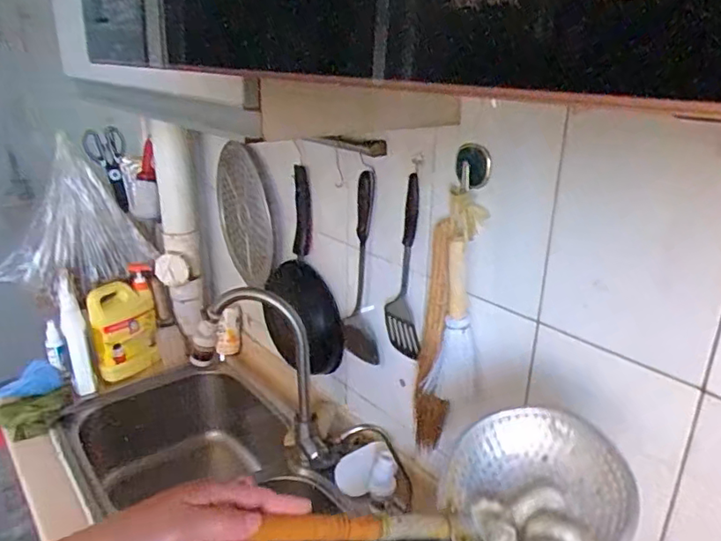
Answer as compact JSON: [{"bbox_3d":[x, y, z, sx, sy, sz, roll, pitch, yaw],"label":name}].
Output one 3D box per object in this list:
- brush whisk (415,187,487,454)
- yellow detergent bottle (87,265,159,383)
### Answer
[{"bbox_3d":[0.128,0.086,0.828,0.085,0.397,0.072,4,22,10],"label":"brush whisk"},{"bbox_3d":[-0.533,0.125,1.271,0.138,0.232,0.073,-11,24,-27],"label":"yellow detergent bottle"}]

